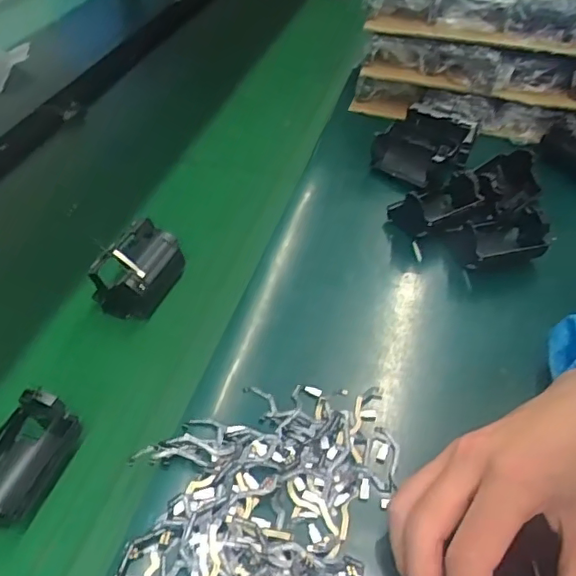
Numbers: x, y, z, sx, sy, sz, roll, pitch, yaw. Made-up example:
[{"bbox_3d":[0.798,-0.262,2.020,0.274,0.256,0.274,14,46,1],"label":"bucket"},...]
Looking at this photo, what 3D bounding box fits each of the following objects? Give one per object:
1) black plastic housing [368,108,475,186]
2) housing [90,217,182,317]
[{"bbox_3d":[0.129,-0.138,0.558,0.081,0.046,0.071,27,50,25],"label":"black plastic housing"},{"bbox_3d":[-0.112,-0.011,0.444,0.048,0.054,0.069,15,46,15],"label":"housing"}]

